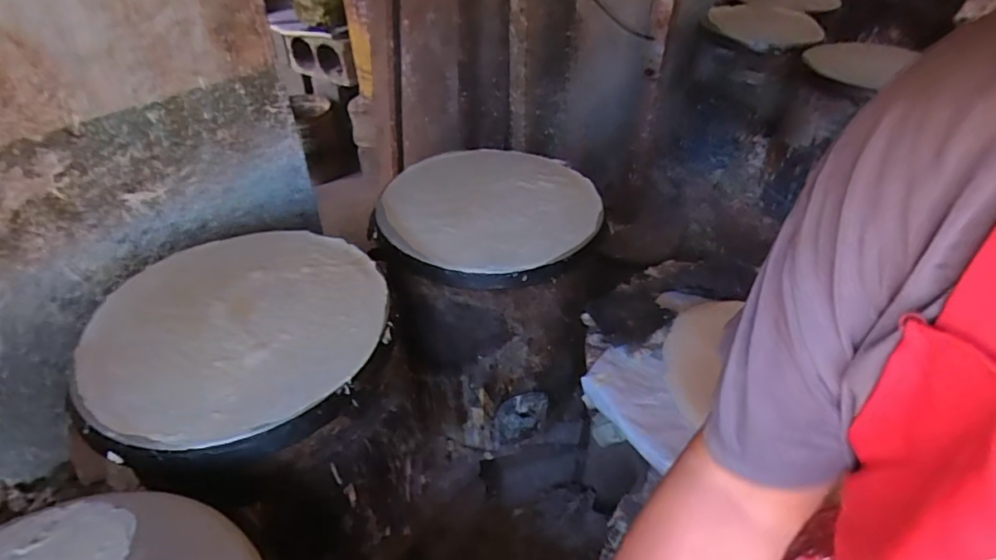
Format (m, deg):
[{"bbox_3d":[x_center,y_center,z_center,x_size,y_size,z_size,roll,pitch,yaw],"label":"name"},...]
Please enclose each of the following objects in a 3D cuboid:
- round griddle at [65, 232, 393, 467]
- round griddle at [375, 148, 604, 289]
[{"bbox_3d":[-0.319,0.060,0.687,0.343,0.047,0.357,0,40,0],"label":"round griddle"},{"bbox_3d":[-0.009,-0.125,0.930,0.355,0.046,0.383,0,40,0],"label":"round griddle"}]

